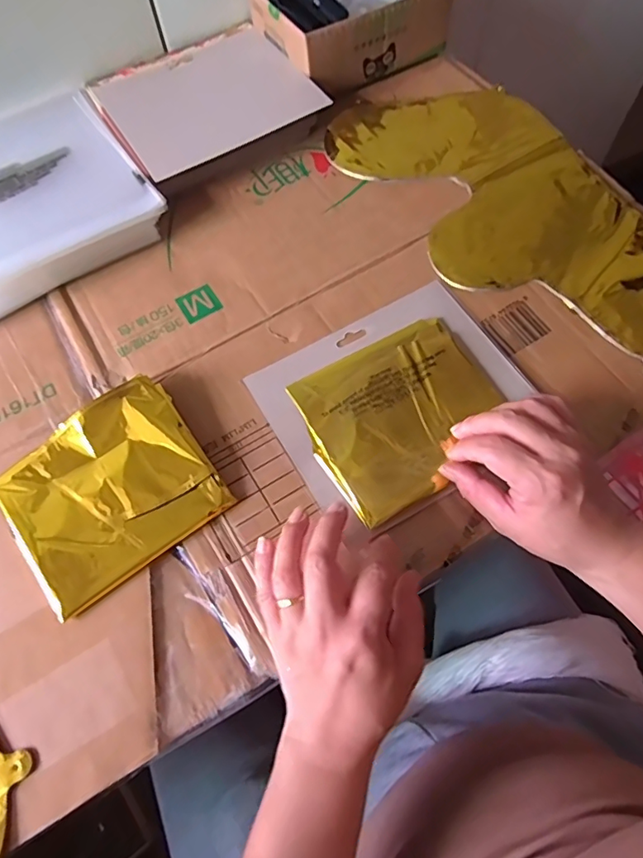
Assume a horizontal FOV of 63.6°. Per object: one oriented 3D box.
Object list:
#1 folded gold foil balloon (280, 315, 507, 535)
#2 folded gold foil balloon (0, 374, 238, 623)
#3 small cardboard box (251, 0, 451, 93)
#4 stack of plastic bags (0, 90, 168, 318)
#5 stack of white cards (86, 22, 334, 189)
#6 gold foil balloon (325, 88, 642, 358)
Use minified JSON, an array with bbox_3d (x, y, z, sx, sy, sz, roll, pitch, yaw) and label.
[{"bbox_3d":[0.065,-0.015,0.405,0.151,0.010,0.129,-28,67,-10],"label":"folded gold foil balloon"},{"bbox_3d":[-0.154,0.044,0.377,0.139,0.010,0.121,-36,79,-9],"label":"folded gold foil balloon"},{"bbox_3d":[0.031,-0.450,0.563,0.185,0.067,0.132,-30,67,-11],"label":"small cardboard box"},{"bbox_3d":[-0.291,-0.221,0.498,0.221,0.038,0.239,-32,67,-12],"label":"stack of plastic bags"},{"bbox_3d":[-0.120,-0.338,0.543,0.194,0.035,0.164,-30,67,-11],"label":"stack of white cards"},{"bbox_3d":[0.191,-0.195,0.472,0.199,0.011,0.422,-30,67,-11],"label":"gold foil balloon"}]

